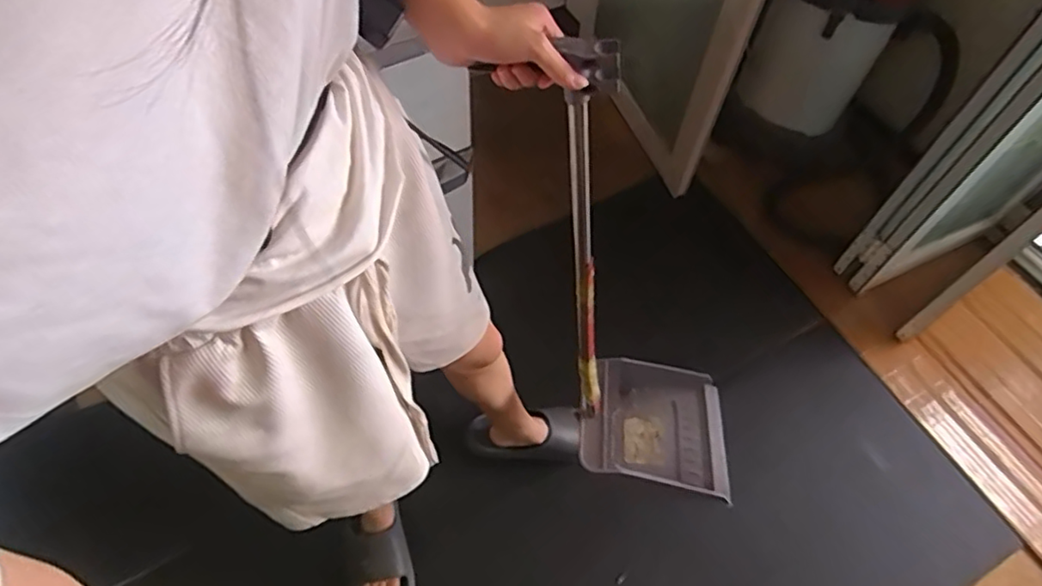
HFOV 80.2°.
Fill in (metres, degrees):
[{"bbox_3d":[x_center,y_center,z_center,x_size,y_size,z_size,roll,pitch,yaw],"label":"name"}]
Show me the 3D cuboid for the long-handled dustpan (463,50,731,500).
[{"bbox_3d":[0.148,0.027,0.805,0.233,0.779,0.240,13,58,28],"label":"long-handled dustpan"}]

